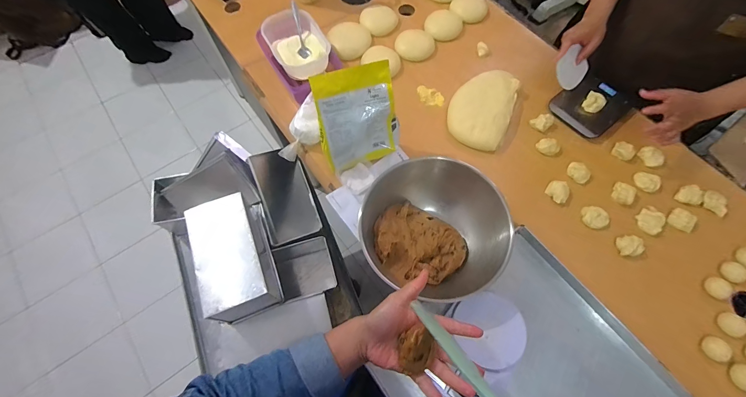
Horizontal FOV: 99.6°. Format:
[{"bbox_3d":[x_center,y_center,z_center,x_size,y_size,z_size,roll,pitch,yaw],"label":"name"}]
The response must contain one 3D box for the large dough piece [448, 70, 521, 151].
[{"bbox_3d":[0.263,-0.225,0.751,0.144,0.051,0.216,23,69,11],"label":"large dough piece"}]

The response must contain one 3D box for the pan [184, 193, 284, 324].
[{"bbox_3d":[-0.308,0.127,0.712,0.130,0.135,0.263,-20,67,-8],"label":"pan"}]

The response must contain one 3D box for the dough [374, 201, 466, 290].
[{"bbox_3d":[0.081,0.088,0.600,0.167,0.044,0.150,38,72,16],"label":"dough"}]

